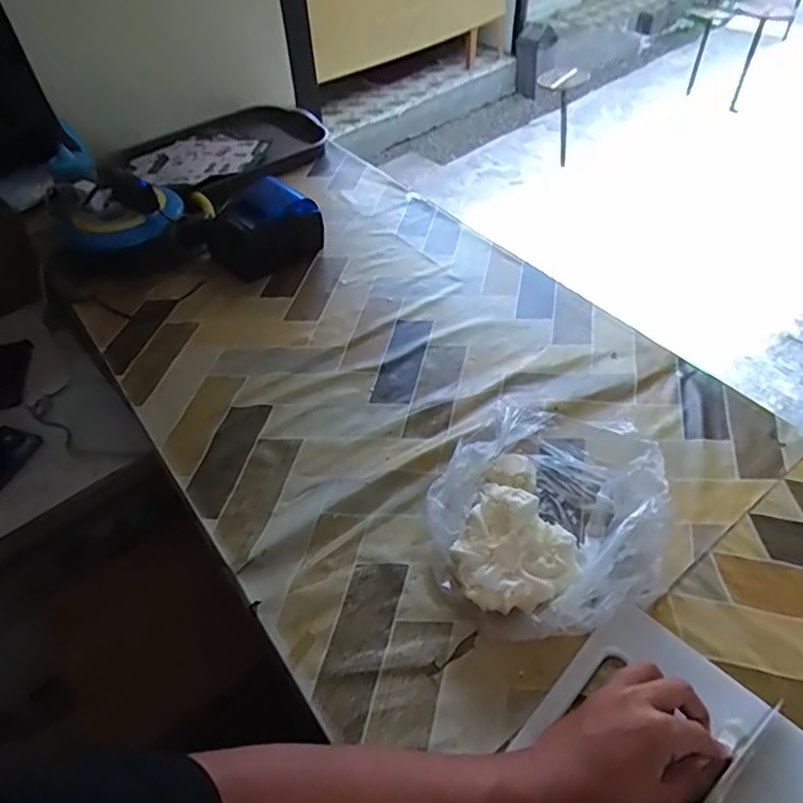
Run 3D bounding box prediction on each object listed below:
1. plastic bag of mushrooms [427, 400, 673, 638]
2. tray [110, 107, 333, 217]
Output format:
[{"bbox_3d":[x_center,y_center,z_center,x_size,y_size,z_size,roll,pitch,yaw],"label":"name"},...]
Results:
[{"bbox_3d":[0.142,0.097,0.557,0.212,0.066,0.246,7,48,6],"label":"plastic bag of mushrooms"},{"bbox_3d":[-0.341,-0.493,1.108,0.295,0.041,0.358,32,55,26],"label":"tray"}]

